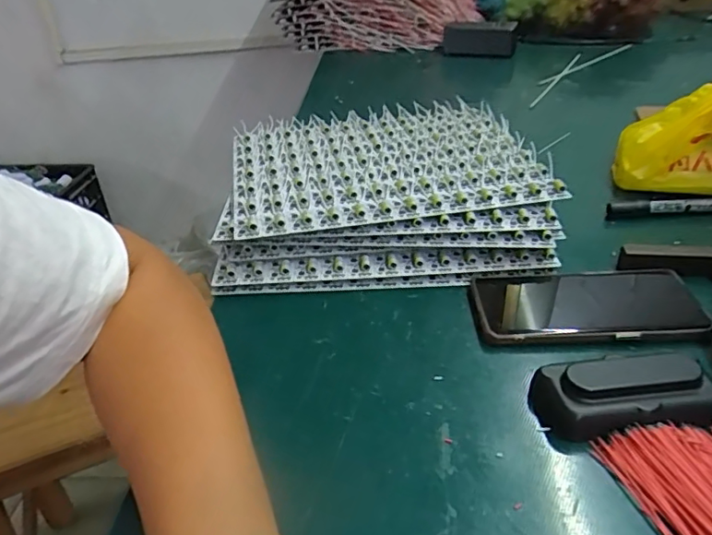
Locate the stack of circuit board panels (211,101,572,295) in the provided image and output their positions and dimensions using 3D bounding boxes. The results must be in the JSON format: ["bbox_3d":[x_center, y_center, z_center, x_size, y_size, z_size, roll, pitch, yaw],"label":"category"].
[{"bbox_3d":[0.024,-0.088,0.571,0.306,0.056,0.291,-3,34,-1],"label":"stack of circuit board panels"}]

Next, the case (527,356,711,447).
[{"bbox_3d":[0.163,0.079,0.333,0.102,0.031,0.042,2,35,6],"label":"case"}]

